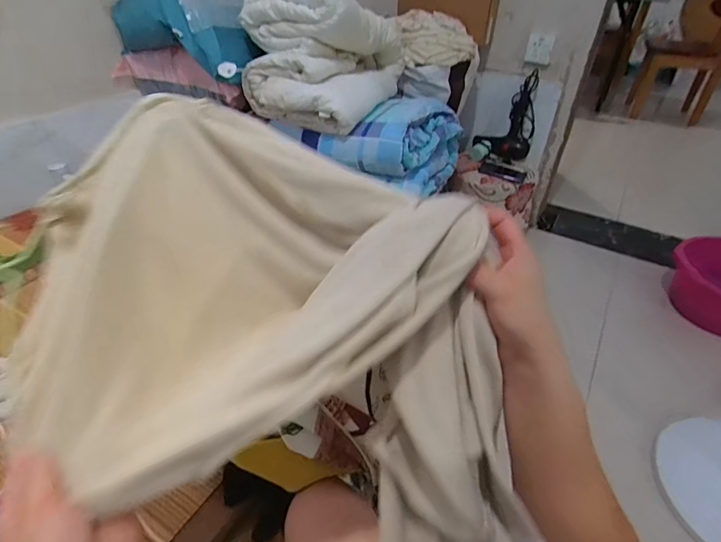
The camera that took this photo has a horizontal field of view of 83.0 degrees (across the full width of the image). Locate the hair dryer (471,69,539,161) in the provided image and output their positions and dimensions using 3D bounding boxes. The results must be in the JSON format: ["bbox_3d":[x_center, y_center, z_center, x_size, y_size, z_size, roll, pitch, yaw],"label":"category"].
[{"bbox_3d":[0.609,-0.637,1.684,0.229,0.317,0.096,14,41,15],"label":"hair dryer"}]

